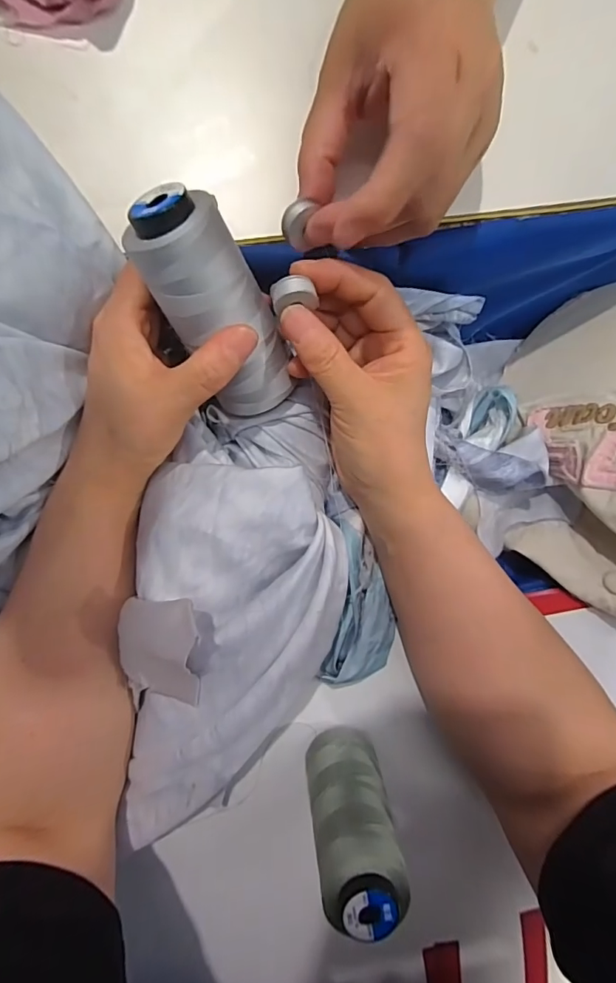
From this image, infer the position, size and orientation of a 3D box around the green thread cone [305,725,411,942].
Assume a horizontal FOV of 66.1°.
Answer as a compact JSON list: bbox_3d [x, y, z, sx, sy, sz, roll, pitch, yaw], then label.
[{"bbox_3d":[0.023,0.177,0.269,0.044,0.117,0.040,-10,96,-2],"label":"green thread cone"}]

